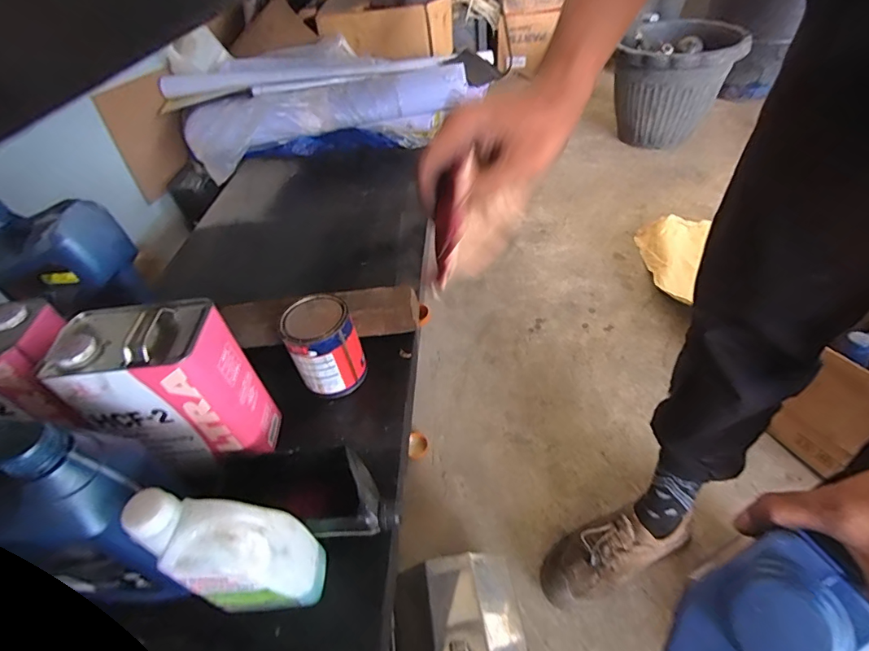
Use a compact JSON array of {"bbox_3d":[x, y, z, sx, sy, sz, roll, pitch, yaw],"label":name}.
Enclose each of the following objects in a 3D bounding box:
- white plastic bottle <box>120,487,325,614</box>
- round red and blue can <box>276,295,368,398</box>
[{"bbox_3d":[-0.202,0.242,0.479,0.125,0.212,0.072,1,45,9],"label":"white plastic bottle"},{"bbox_3d":[-0.173,0.031,0.725,0.101,0.127,0.108,-4,45,4],"label":"round red and blue can"}]

